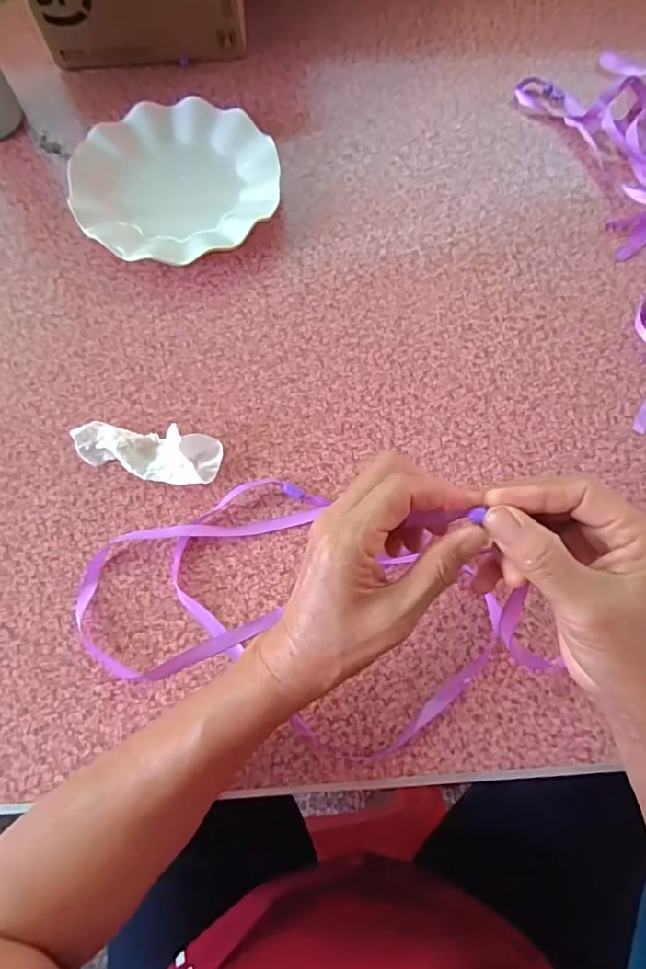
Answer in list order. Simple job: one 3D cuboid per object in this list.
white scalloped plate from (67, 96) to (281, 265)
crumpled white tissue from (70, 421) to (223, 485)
[{"bbox_3d":[-0.132,-0.271,0.482,0.177,0.025,0.176,0,72,0],"label":"white scalloped plate"},{"bbox_3d":[-0.132,-0.025,0.402,0.108,0.024,0.038,12,72,4],"label":"crumpled white tissue"}]

